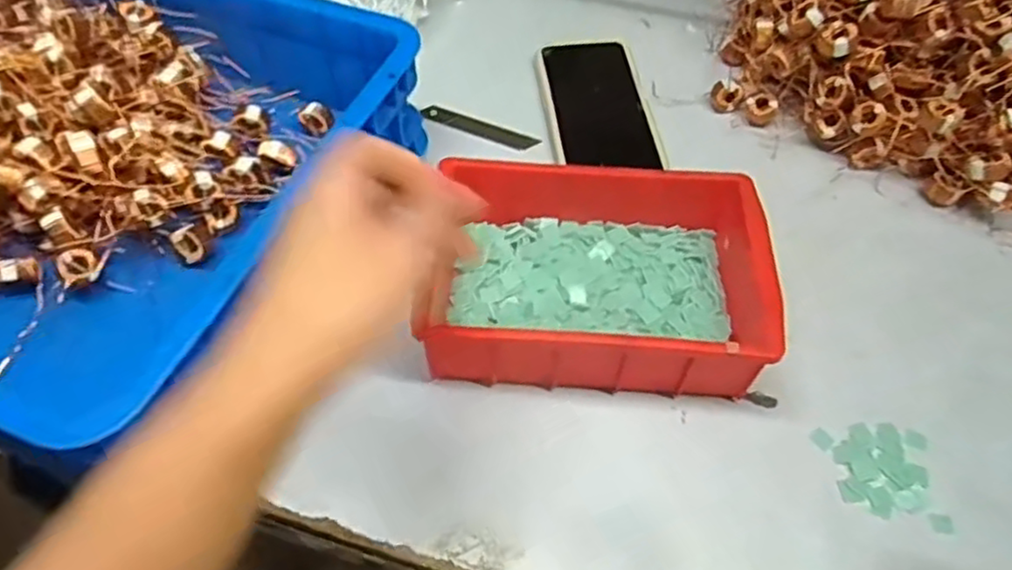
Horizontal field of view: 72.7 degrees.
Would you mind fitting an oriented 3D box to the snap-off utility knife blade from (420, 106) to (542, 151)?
[{"bbox_3d":[-0.021,-0.125,0.548,0.097,0.005,0.019,20,54,9],"label":"snap-off utility knife blade"}]

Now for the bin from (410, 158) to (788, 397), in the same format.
[{"bbox_3d":[0.052,-0.007,0.423,0.199,0.066,0.136,4,56,2],"label":"bin"}]

